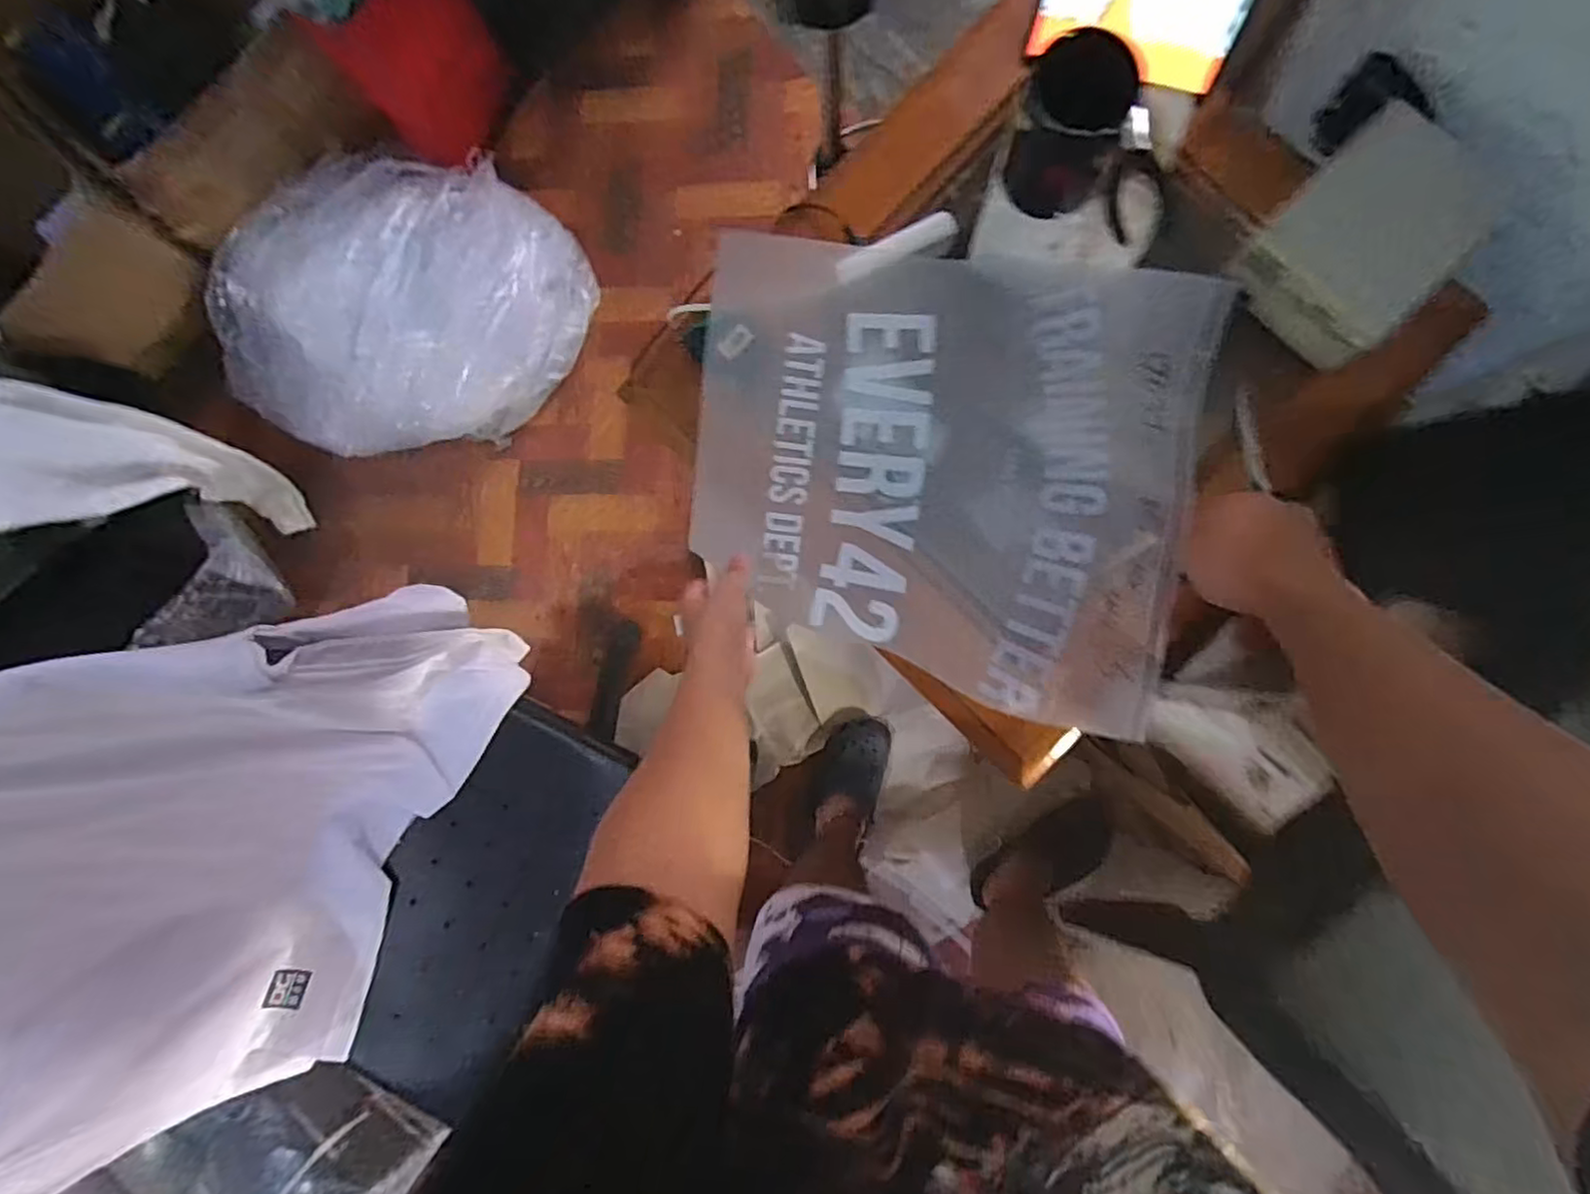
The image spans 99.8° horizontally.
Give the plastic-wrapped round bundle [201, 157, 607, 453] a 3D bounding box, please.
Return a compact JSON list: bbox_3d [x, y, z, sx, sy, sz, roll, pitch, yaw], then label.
[{"bbox_3d":[-0.772,-0.562,1.269,0.661,0.217,0.575,25,88,6],"label":"plastic-wrapped round bundle"}]

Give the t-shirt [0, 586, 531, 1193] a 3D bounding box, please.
[{"bbox_3d":[-0.533,0.226,0.593,0.235,0.389,0.523,26,88,6],"label":"t-shirt"}]

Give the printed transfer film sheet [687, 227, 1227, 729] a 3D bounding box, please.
[{"bbox_3d":[0.137,-0.122,0.644,0.471,0.086,0.394,11,86,5],"label":"printed transfer film sheet"}]

